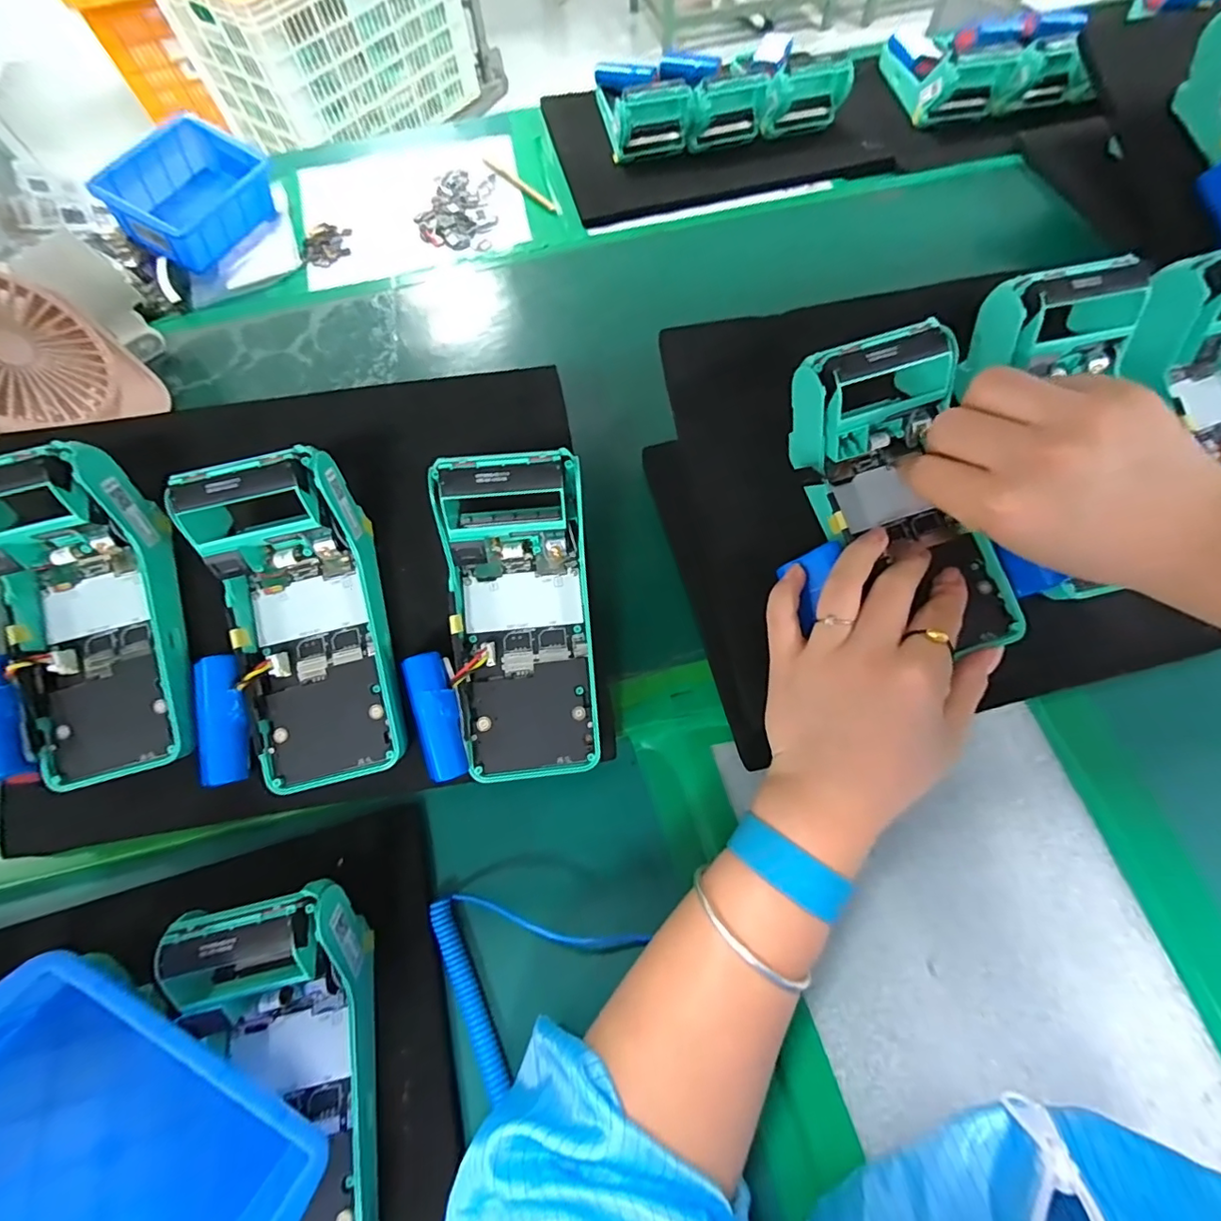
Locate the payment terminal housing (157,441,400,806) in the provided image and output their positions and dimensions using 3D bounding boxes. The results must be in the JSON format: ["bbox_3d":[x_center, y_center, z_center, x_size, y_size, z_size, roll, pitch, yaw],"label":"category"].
[{"bbox_3d":[-0.164,0.007,0.294,0.074,0.050,0.166,-12,97,-3],"label":"payment terminal housing"}]

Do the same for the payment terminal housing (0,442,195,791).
[{"bbox_3d":[-0.283,0.005,0.294,0.086,0.055,0.170,-14,94,-4],"label":"payment terminal housing"}]

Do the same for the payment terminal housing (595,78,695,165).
[{"bbox_3d":[0.034,-0.554,0.601,0.079,0.081,0.130,-11,65,-2],"label":"payment terminal housing"}]

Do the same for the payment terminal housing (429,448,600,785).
[{"bbox_3d":[-0.049,0.004,0.304,0.077,0.056,0.173,-3,100,1],"label":"payment terminal housing"}]

